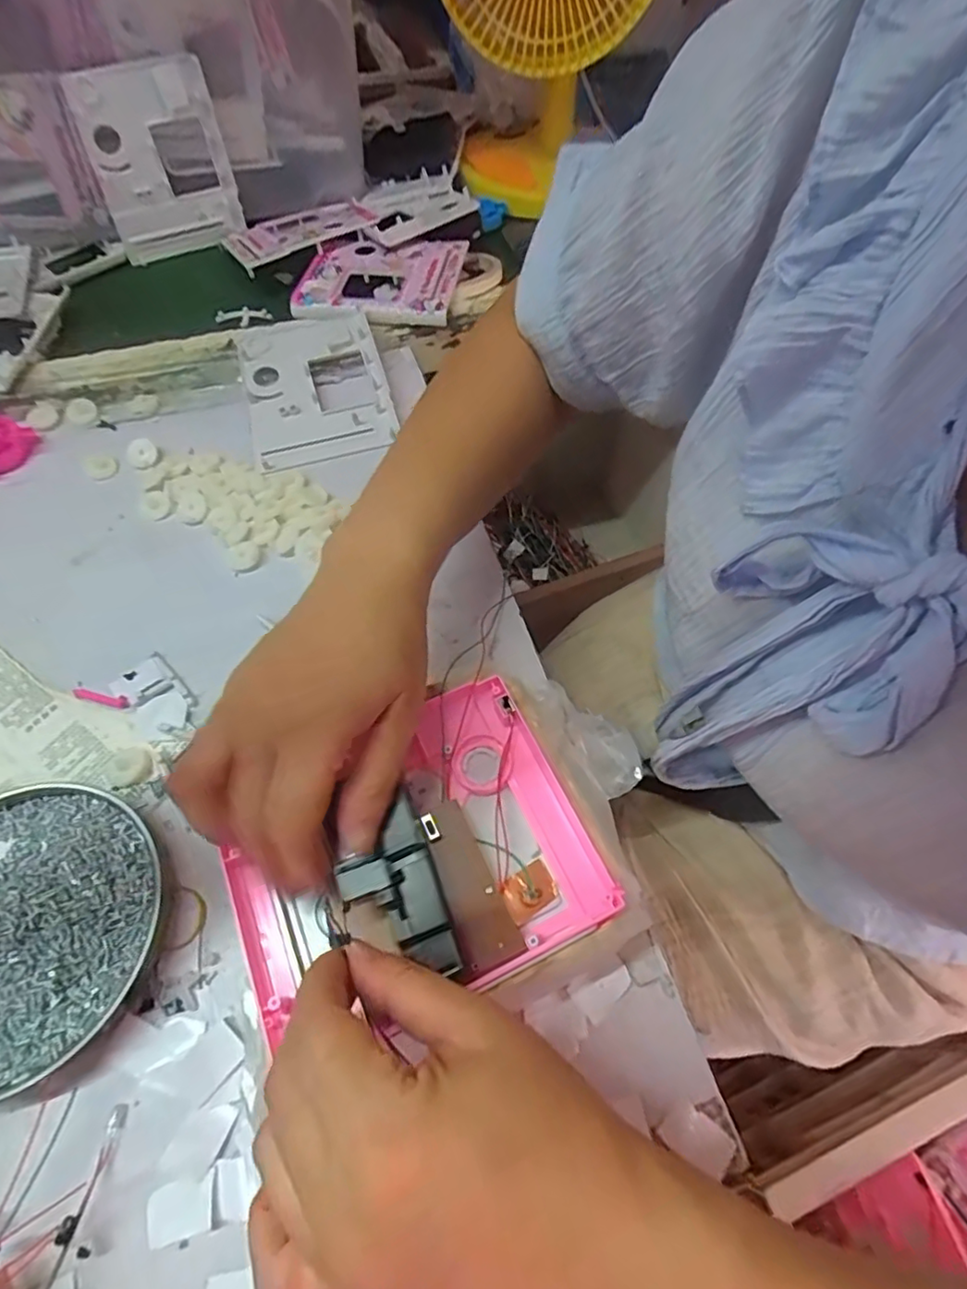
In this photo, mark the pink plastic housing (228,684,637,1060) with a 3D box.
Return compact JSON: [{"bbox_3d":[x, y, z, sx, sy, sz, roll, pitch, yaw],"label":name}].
[{"bbox_3d":[-0.033,0.097,0.288,0.160,0.034,0.128,-22,61,-13],"label":"pink plastic housing"}]

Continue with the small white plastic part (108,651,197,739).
[{"bbox_3d":[-0.202,0.032,0.365,0.035,0.005,0.057,-36,67,-20],"label":"small white plastic part"}]

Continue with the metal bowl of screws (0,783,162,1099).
[{"bbox_3d":[-0.233,0.139,0.292,0.131,0.020,0.132,0,60,-1],"label":"metal bowl of screws"}]

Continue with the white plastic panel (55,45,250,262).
[{"bbox_3d":[-0.301,-0.449,0.552,0.121,0.153,0.030,-22,71,-12],"label":"white plastic panel"}]

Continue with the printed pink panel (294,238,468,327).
[{"bbox_3d":[-0.094,-0.339,0.552,0.143,0.013,0.111,4,62,4],"label":"printed pink panel"}]

